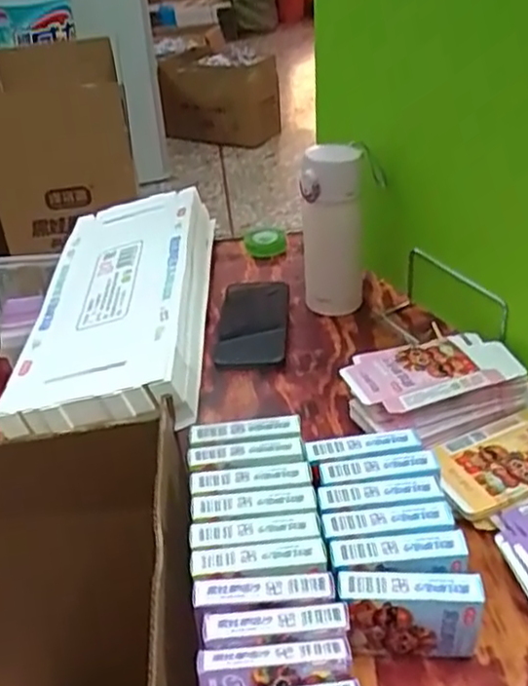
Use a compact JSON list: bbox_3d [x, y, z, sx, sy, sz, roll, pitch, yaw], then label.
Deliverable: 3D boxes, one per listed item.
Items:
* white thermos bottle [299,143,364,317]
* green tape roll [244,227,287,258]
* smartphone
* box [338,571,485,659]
[{"bbox_3d":[0.079,-0.121,0.803,0.070,0.185,0.066,2,35,9],"label":"white thermos bottle"},{"bbox_3d":[0.002,-0.139,0.991,0.056,0.026,0.046,-3,35,1],"label":"green tape roll"},{"bbox_3d":[-0.013,-0.022,0.836,0.080,0.009,0.164,-8,36,9],"label":"smartphone"},{"bbox_3d":[0.097,0.184,0.483,0.091,0.067,0.026,1,36,4],"label":"box"}]

